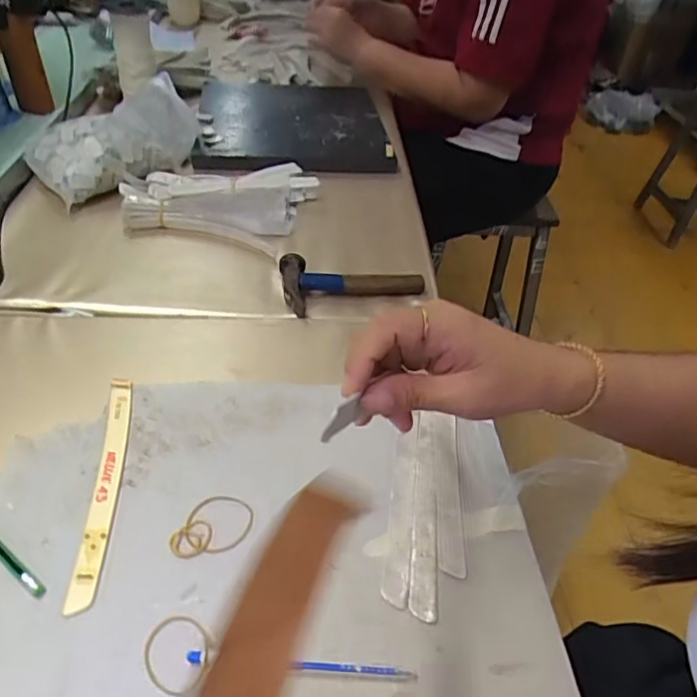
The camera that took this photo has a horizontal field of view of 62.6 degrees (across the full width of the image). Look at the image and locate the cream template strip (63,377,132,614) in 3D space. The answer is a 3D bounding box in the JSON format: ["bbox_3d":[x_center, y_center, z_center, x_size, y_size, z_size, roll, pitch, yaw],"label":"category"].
[{"bbox_3d":[-0.187,0.099,0.443,0.021,0.005,0.202,-2,43,-9],"label":"cream template strip"}]

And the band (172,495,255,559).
[{"bbox_3d":[-0.098,0.131,0.418,0.047,0.004,0.056,19,44,14],"label":"band"}]

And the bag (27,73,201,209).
[{"bbox_3d":[-0.303,-0.281,0.771,0.230,0.101,0.118,-22,50,-27],"label":"bag"}]

